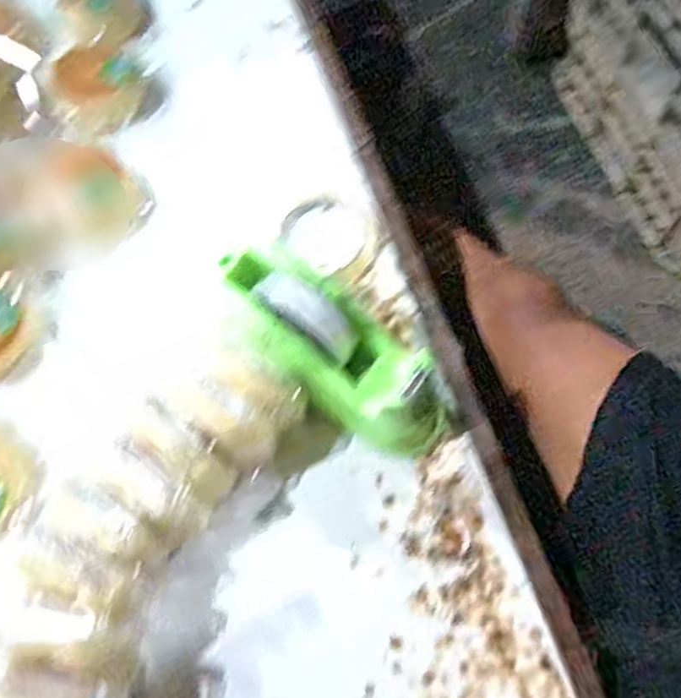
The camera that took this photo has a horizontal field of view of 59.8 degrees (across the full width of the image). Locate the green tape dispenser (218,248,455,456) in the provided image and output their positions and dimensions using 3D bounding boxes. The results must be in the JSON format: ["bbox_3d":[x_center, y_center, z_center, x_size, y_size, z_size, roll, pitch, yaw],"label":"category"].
[{"bbox_3d":[0.003,0.002,0.421,0.211,0.073,0.072,42,73,-7],"label":"green tape dispenser"}]

